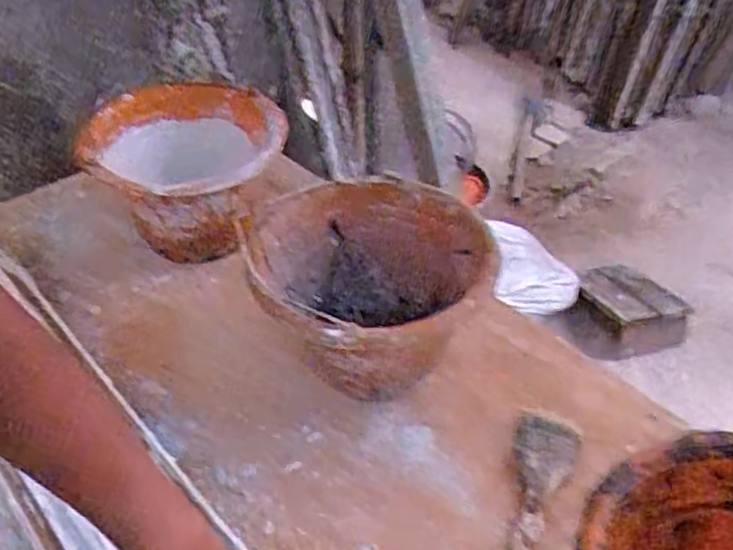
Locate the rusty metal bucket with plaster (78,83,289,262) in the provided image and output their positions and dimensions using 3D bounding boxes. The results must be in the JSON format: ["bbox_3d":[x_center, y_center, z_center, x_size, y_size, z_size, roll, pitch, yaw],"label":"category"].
[{"bbox_3d":[-0.232,-0.120,0.913,0.229,0.195,0.229,0,43,0],"label":"rusty metal bucket with plaster"}]

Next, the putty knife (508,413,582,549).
[{"bbox_3d":[0.159,0.206,0.638,0.059,0.030,0.161,14,45,15],"label":"putty knife"}]

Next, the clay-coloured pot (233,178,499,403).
[{"bbox_3d":[-0.002,0.029,0.738,0.222,0.179,0.238,0,43,0],"label":"clay-coloured pot"}]

